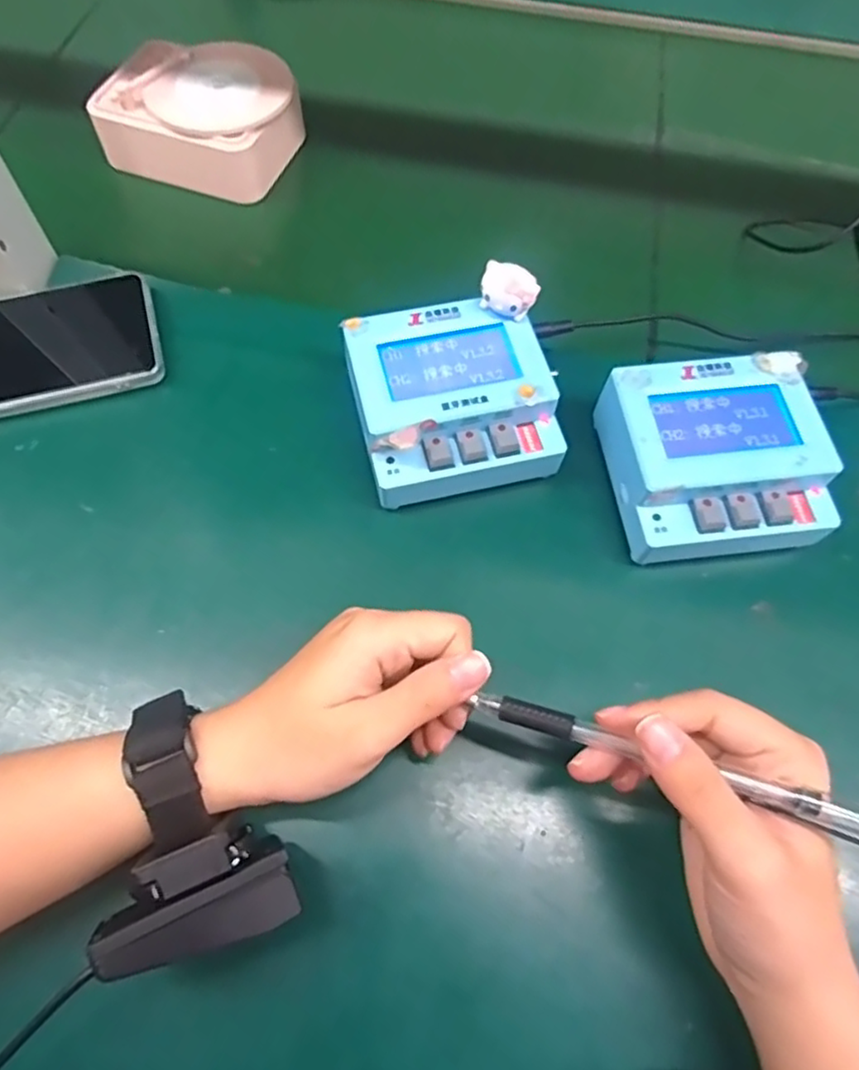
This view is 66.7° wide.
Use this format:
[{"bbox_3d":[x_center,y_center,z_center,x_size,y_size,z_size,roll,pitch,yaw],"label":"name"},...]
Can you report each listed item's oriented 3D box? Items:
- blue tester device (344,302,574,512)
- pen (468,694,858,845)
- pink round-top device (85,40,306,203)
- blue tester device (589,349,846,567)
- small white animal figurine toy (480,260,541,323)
[{"bbox_3d":[0.012,-0.069,0.360,0.105,0.052,0.100,-10,65,-6],"label":"blue tester device"},{"bbox_3d":[0.087,0.081,0.234,0.145,0.011,0.011,15,64,17],"label":"pen"},{"bbox_3d":[-0.164,-0.303,0.477,0.125,0.060,0.090,18,65,8],"label":"pink round-top device"},{"bbox_3d":[0.149,-0.038,0.347,0.104,0.049,0.096,-7,64,-4],"label":"blue tester device"},{"bbox_3d":[0.042,-0.128,0.346,0.030,0.023,0.019,9,64,4],"label":"small white animal figurine toy"}]

